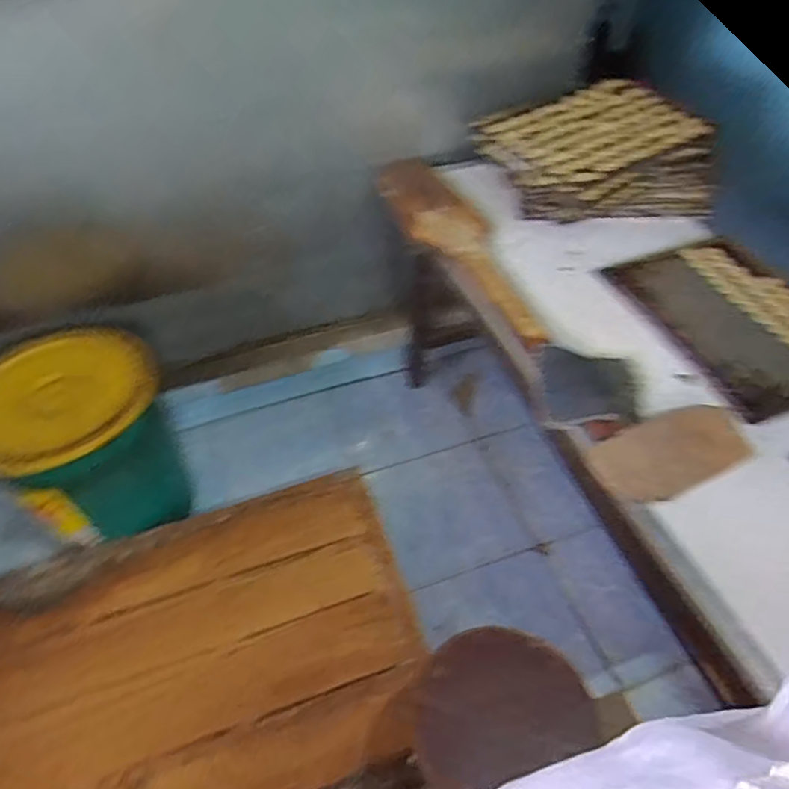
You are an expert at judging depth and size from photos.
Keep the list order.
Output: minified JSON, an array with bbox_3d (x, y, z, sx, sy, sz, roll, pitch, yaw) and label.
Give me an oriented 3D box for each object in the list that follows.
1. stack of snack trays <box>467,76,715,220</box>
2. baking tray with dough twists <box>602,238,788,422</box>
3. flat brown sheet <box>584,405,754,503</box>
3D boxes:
[{"bbox_3d":[0.476,-0.575,1.433,0.508,0.170,0.381,-14,50,-11],"label":"stack of snack trays"},{"bbox_3d":[0.699,-0.161,1.184,0.354,0.046,0.453,-13,50,-10],"label":"baking tray with dough twists"},{"bbox_3d":[0.443,0.088,0.937,0.265,0.019,0.124,-21,51,-16],"label":"flat brown sheet"}]

